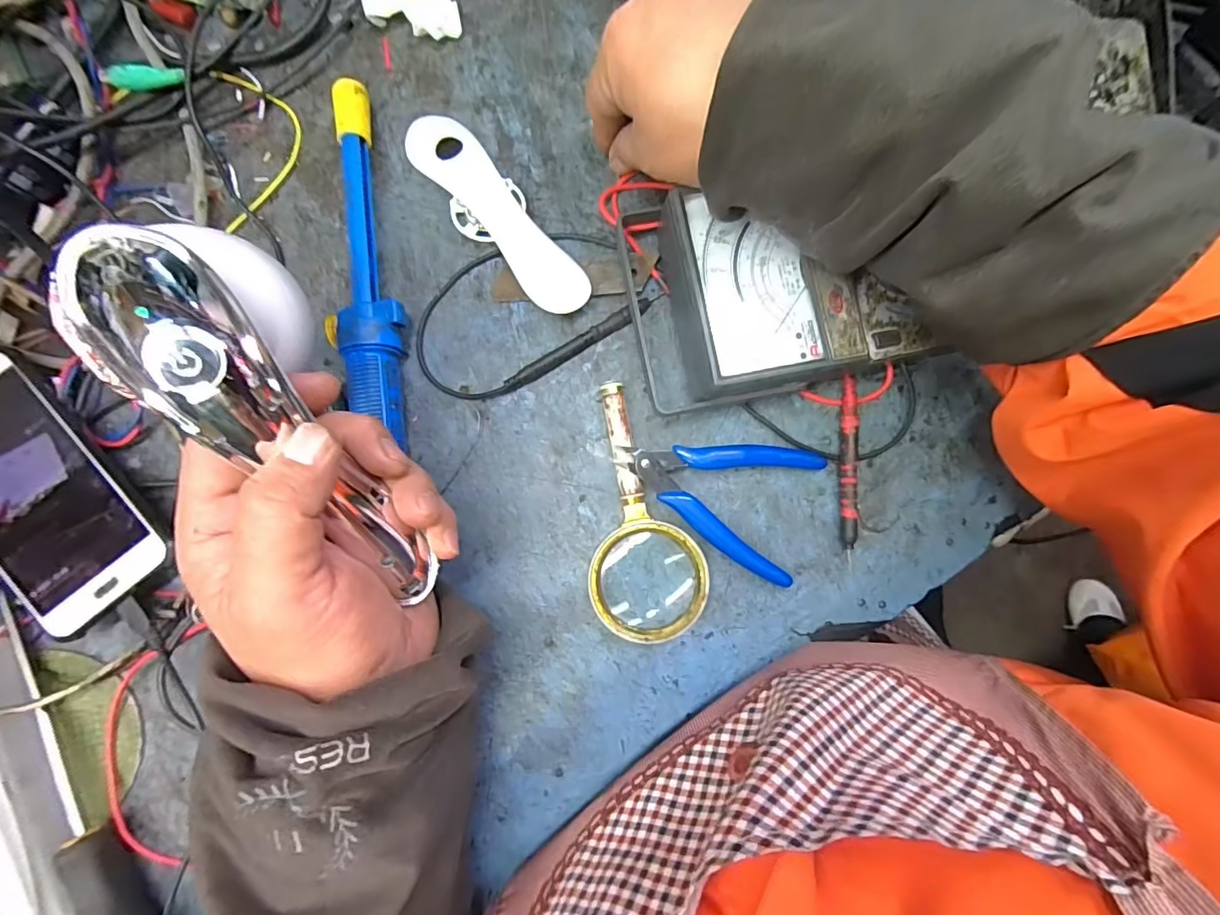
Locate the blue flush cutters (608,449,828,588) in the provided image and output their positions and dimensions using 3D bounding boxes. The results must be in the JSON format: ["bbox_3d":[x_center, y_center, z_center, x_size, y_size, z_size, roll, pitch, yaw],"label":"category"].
[{"bbox_3d":[0.064,0.017,0.308,0.114,0.016,0.077,23,85,0],"label":"blue flush cutters"}]

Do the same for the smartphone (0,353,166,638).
[{"bbox_3d":[-0.320,0.021,0.287,0.076,0.010,0.147,-39,91,-7],"label":"smartphone"}]

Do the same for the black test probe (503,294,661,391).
[{"bbox_3d":[-0.016,-0.070,0.316,0.107,0.011,0.009,-32,87,-5],"label":"black test probe"}]

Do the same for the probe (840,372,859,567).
[{"bbox_3d":[0.145,0.006,0.314,0.013,0.012,0.113,3,85,-2],"label":"probe"}]

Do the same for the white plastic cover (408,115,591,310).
[{"bbox_3d":[-0.071,-0.151,0.319,0.035,0.021,0.157,-38,87,-5],"label":"white plastic cover"}]

